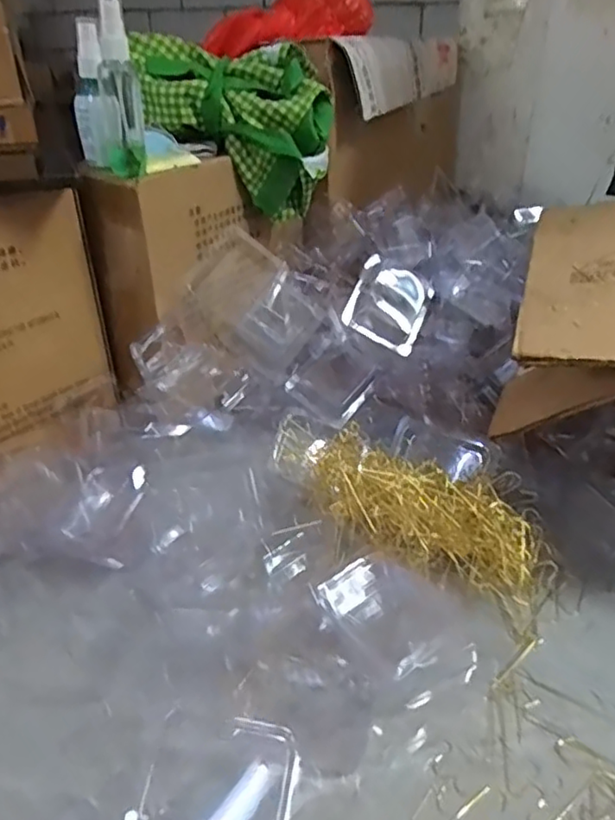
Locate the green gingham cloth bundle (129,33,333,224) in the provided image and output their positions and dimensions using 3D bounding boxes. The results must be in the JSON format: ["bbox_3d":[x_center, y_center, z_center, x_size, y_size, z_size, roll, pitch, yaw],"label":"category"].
[{"bbox_3d":[-0.074,-0.287,0.651,0.186,0.162,0.069,-2,32,-4],"label":"green gingham cloth bundle"}]

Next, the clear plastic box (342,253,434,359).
[{"bbox_3d":[0.080,-0.102,0.626,0.074,0.077,0.034,24,-3,11],"label":"clear plastic box"}]

